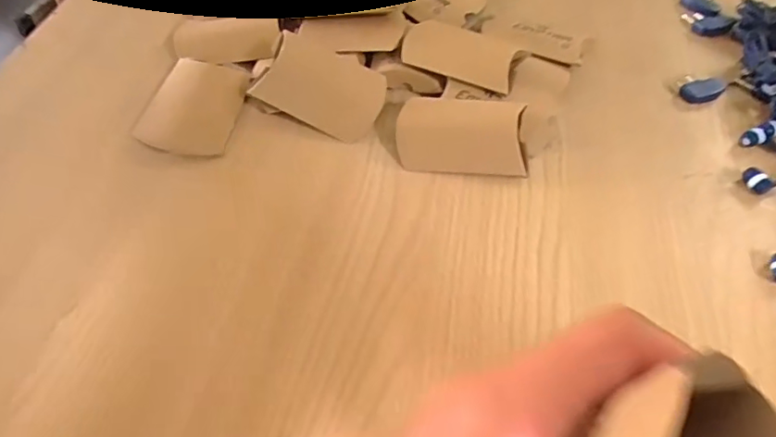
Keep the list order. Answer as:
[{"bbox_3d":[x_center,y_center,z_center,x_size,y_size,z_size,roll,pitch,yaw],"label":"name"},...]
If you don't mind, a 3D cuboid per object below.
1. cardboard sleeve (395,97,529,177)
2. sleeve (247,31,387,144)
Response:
[{"bbox_3d":[0.049,-0.057,0.367,0.084,0.021,0.056,5,54,1],"label":"cardboard sleeve"},{"bbox_3d":[-0.046,-0.093,0.383,0.085,0.008,0.058,25,74,0],"label":"sleeve"}]

